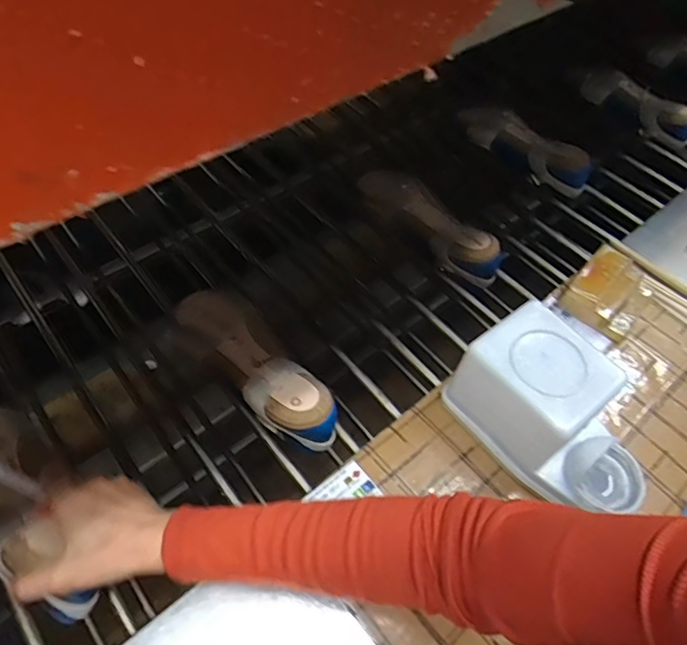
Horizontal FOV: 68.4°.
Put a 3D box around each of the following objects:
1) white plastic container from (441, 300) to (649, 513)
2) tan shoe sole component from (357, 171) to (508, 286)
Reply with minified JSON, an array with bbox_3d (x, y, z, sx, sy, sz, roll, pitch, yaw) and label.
[{"bbox_3d":[0.196,0.087,0.453,0.098,0.105,0.182,-34,63,-24],"label":"white plastic container"},{"bbox_3d":[0.119,-0.135,0.705,0.222,0.069,0.071,35,60,20],"label":"tan shoe sole component"}]

